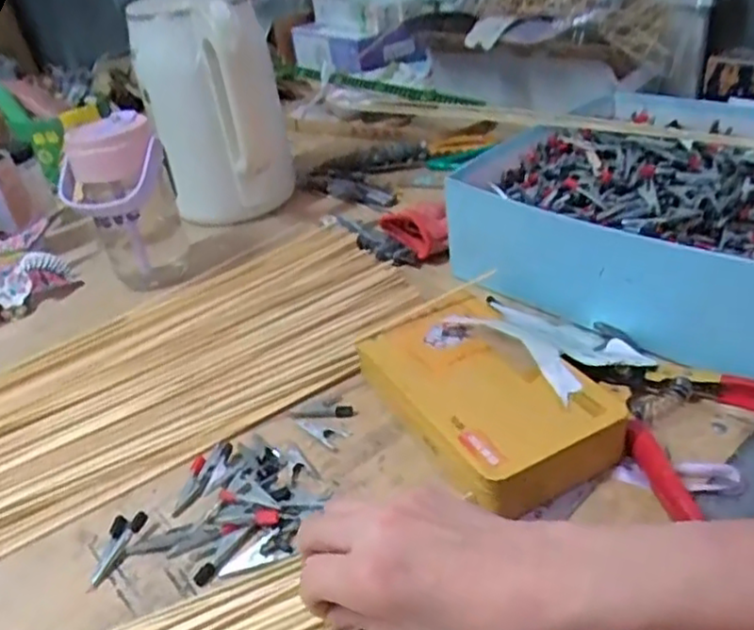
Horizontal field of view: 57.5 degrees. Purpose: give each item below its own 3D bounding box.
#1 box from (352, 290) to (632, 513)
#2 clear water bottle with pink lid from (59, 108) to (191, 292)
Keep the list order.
[{"bbox_3d":[0.067,0.051,0.468,0.118,0.043,0.186,-24,37,-23],"label":"box"},{"bbox_3d":[-0.244,-0.114,0.672,0.096,0.144,0.083,-7,33,2],"label":"clear water bottle with pink lid"}]

